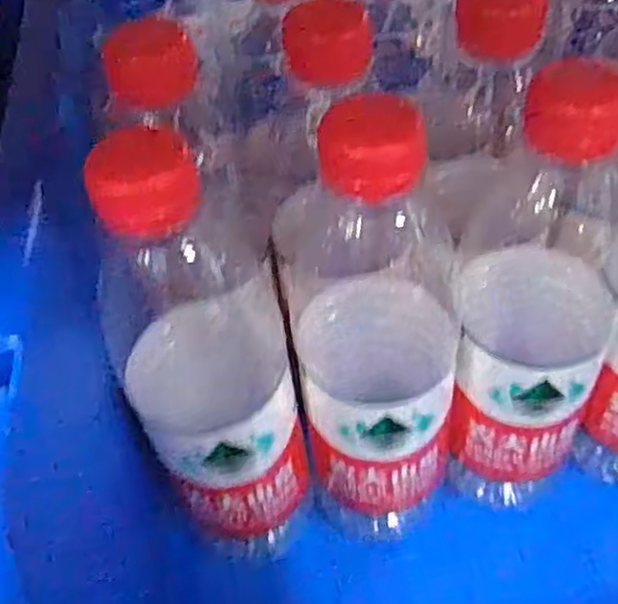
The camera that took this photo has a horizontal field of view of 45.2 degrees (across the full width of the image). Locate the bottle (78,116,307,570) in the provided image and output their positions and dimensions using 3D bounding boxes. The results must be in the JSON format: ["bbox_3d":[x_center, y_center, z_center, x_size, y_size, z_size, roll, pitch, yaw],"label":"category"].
[{"bbox_3d":[-0.040,0.028,0.287,0.067,0.205,0.059,33,58,30],"label":"bottle"}]

